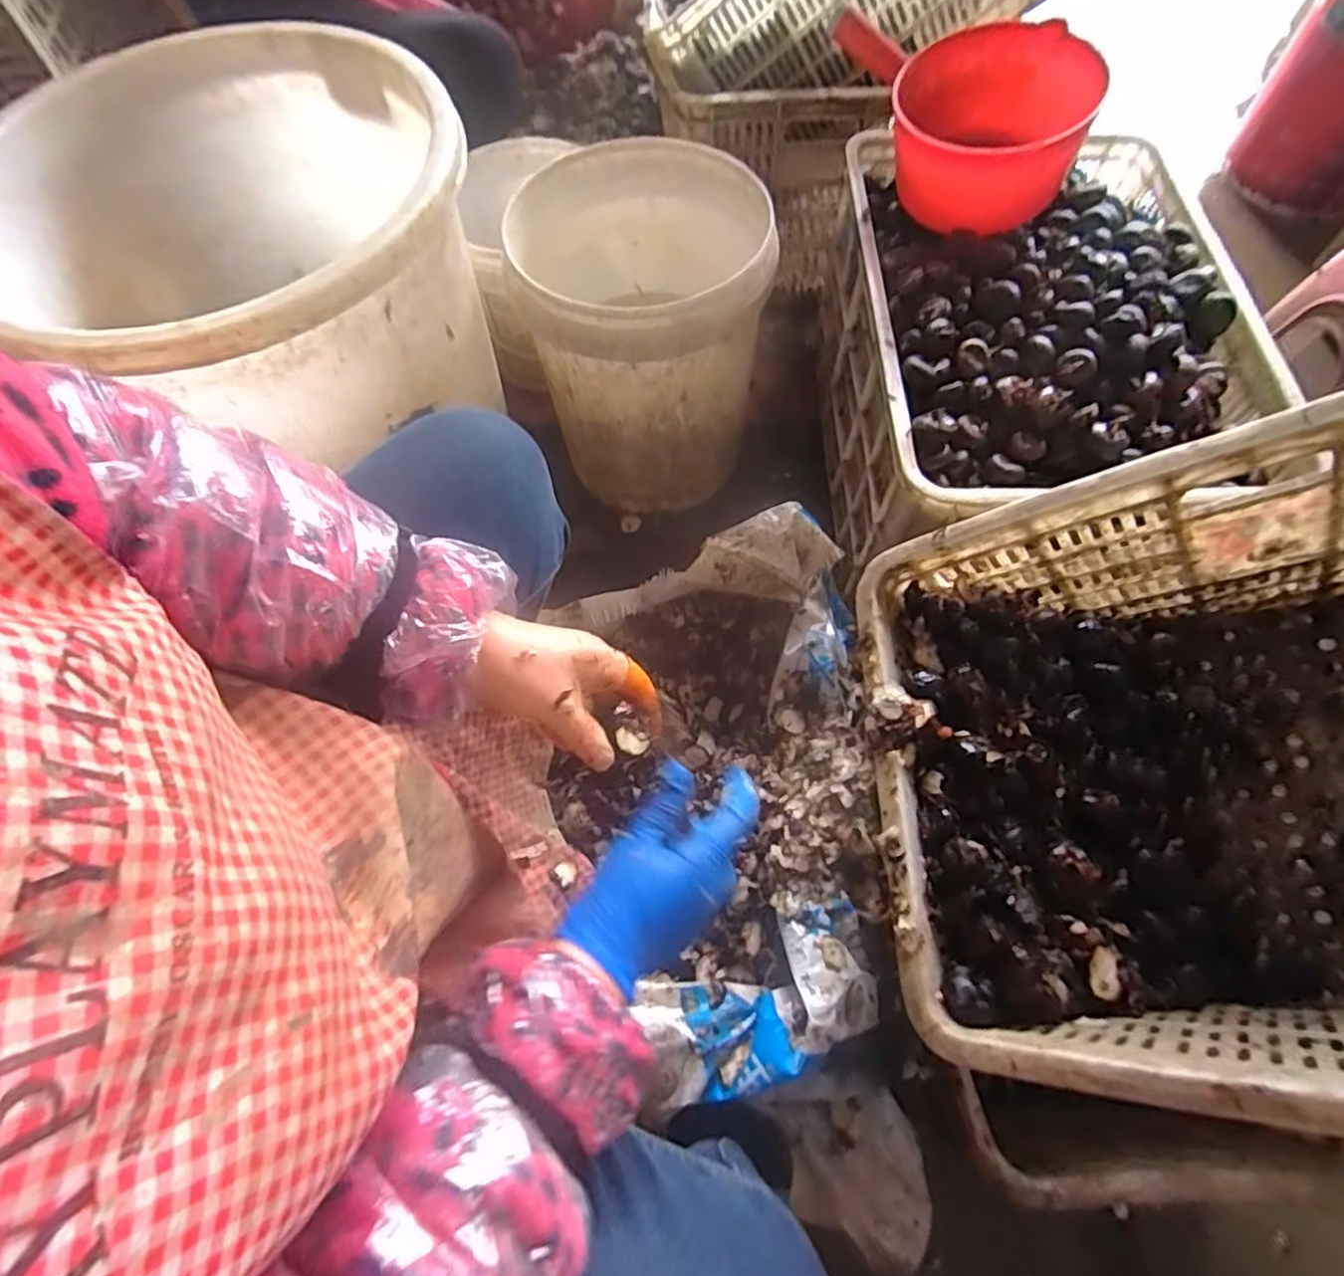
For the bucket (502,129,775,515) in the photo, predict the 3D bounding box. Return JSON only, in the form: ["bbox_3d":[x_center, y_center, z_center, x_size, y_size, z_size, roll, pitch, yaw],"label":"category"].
[{"bbox_3d":[-0.028,-0.393,0.890,0.278,0.336,0.304,-1,66,1],"label":"bucket"}]

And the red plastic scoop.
[{"bbox_3d":[0.305,-0.571,0.747,0.265,0.104,0.189,11,66,7],"label":"red plastic scoop"}]

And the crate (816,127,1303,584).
[{"bbox_3d":[0.425,-0.351,0.836,0.401,0.281,0.569,-1,66,1],"label":"crate"}]

